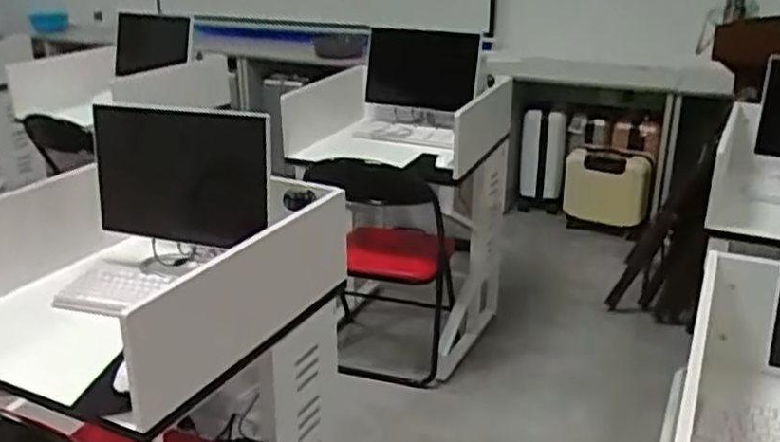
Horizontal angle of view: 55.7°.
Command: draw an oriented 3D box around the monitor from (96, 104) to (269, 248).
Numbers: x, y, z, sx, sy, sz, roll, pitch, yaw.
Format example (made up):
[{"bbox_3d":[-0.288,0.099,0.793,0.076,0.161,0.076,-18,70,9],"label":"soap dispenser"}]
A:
[{"bbox_3d":[-0.336,-0.071,1.204,0.319,0.226,0.059,7,24,17],"label":"monitor"}]

